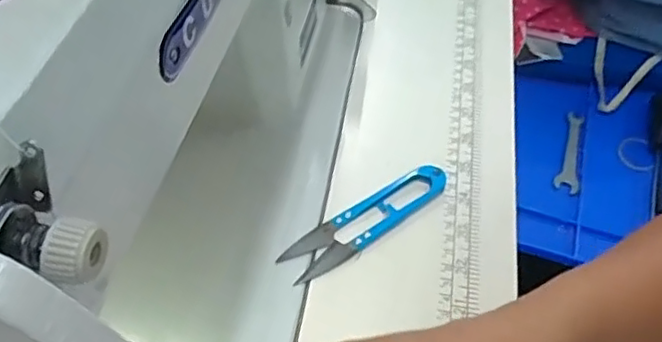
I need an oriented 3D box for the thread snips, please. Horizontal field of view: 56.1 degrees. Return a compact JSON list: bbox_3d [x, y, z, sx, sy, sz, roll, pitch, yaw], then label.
[{"bbox_3d":[0.023,0.030,0.387,0.116,0.007,0.028,-29,57,-20],"label":"thread snips"}]

